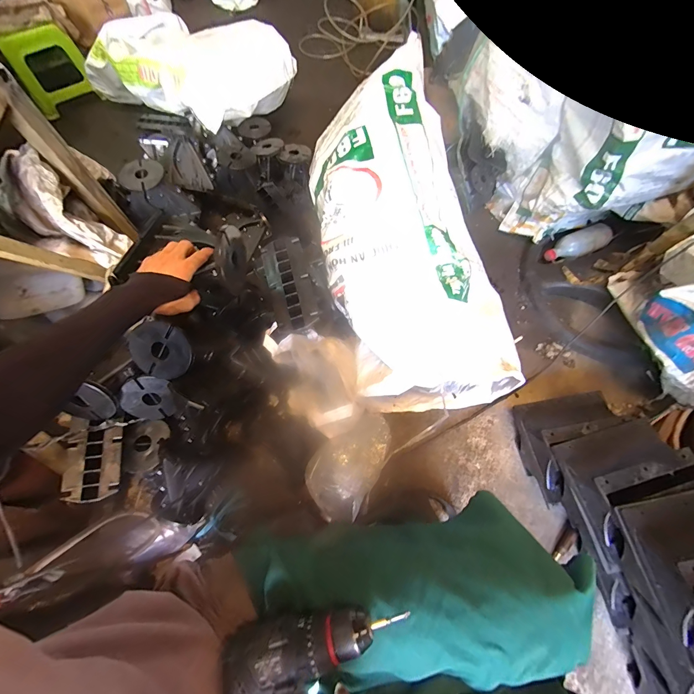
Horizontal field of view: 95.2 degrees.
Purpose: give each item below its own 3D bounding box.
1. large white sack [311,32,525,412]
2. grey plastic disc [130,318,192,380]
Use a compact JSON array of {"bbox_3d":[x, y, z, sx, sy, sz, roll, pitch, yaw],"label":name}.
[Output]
[{"bbox_3d":[0.129,-0.317,0.842,0.394,0.248,0.993,-11,80,-5],"label":"large white sack"},{"bbox_3d":[-0.348,0.005,0.595,0.105,0.015,0.113,-1,109,-4],"label":"grey plastic disc"}]

